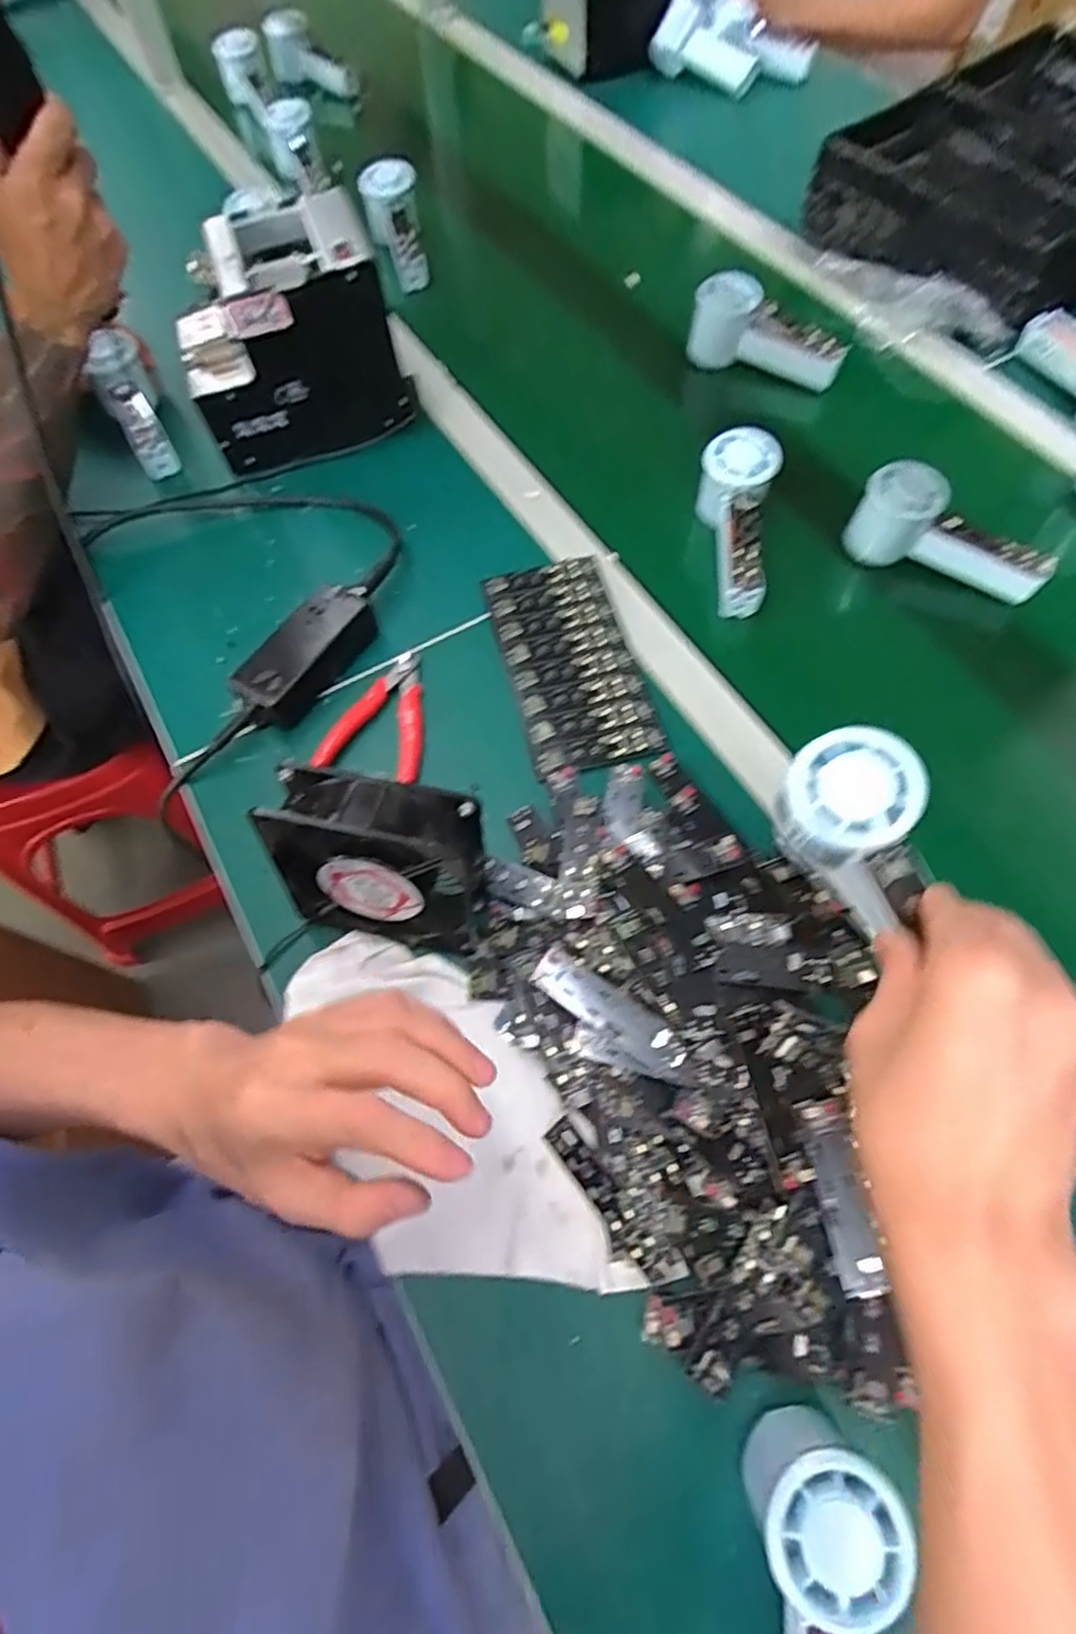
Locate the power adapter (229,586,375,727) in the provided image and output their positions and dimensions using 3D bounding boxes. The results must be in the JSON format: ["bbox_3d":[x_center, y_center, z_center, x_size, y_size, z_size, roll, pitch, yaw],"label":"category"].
[{"bbox_3d":[-0.176,-0.124,0.545,0.050,0.033,0.113,33,70,17],"label":"power adapter"}]

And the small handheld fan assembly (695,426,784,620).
[{"bbox_3d":[0.168,-0.239,0.589,0.059,0.061,0.155,-1,78,2],"label":"small handheld fan assembly"}]

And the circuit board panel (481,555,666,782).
[{"bbox_3d":[0.024,-0.122,0.554,0.094,0.006,0.193,-14,65,-4],"label":"circuit board panel"}]

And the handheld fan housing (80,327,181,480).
[{"bbox_3d":[-0.381,-0.393,0.672,0.053,0.063,0.139,-31,67,-12],"label":"handheld fan housing"}]

